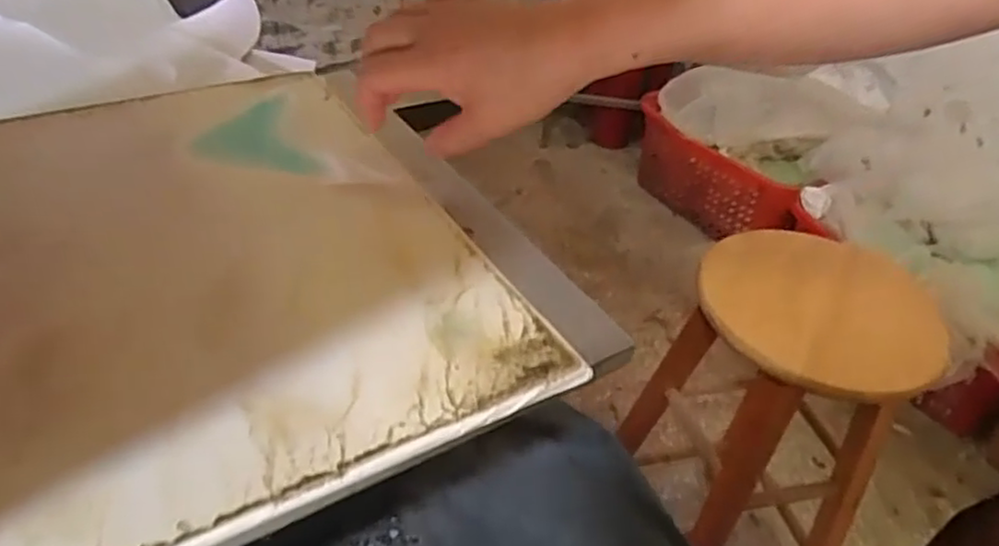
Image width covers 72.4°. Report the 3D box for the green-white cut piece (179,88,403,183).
[{"bbox_3d":[-0.156,-0.085,0.464,0.100,0.006,0.156,-24,48,-32],"label":"green-white cut piece"}]

